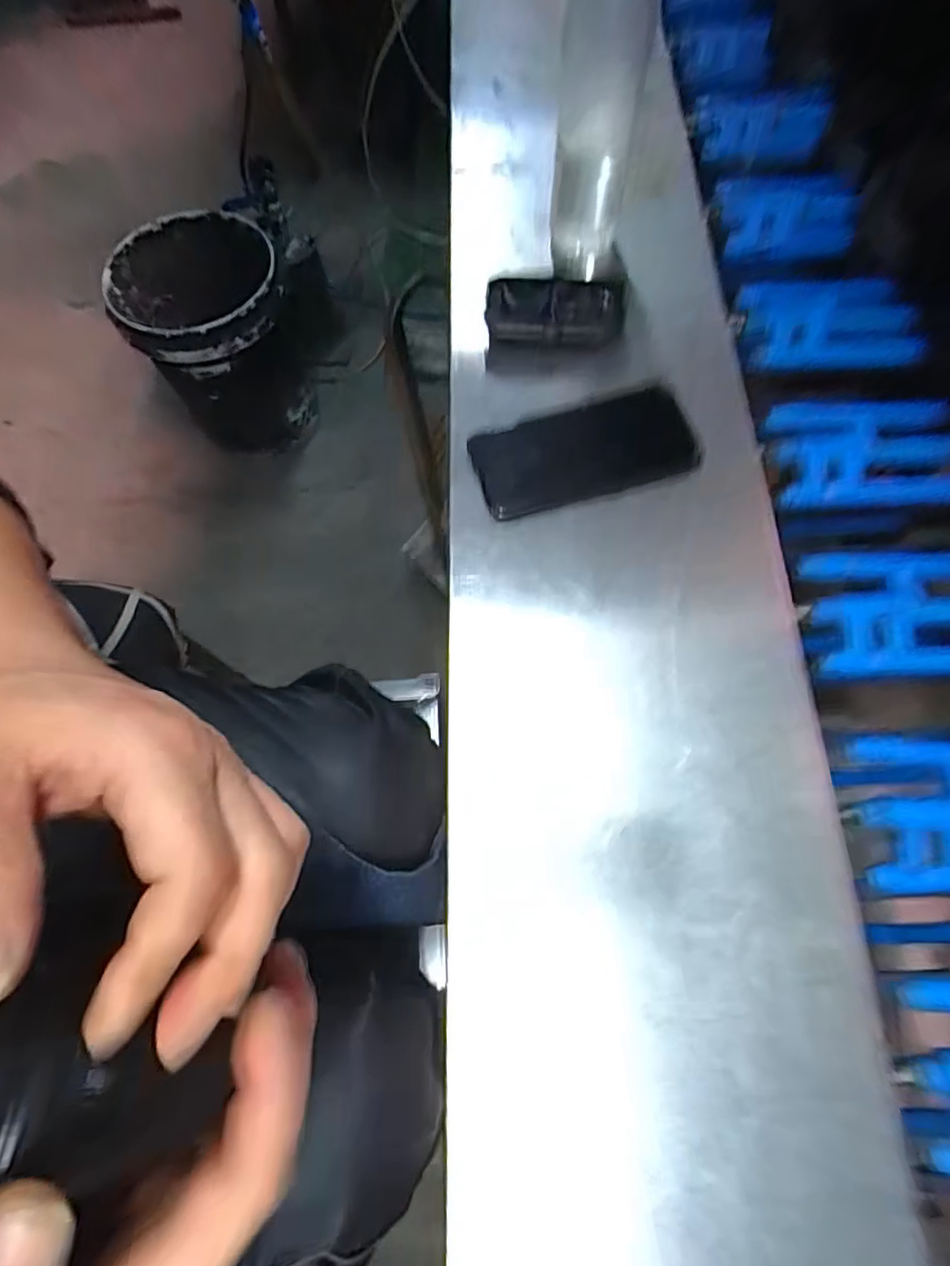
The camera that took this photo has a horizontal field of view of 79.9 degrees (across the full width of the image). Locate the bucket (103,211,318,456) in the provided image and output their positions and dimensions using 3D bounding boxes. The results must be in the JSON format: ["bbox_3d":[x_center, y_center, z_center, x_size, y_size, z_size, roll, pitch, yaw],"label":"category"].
[{"bbox_3d":[-0.497,-0.567,1.158,0.291,0.373,0.296,-1,69,2],"label":"bucket"}]

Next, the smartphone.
[{"bbox_3d":[0.079,-0.134,0.416,0.155,0.016,0.071,-11,69,-1],"label":"smartphone"}]

